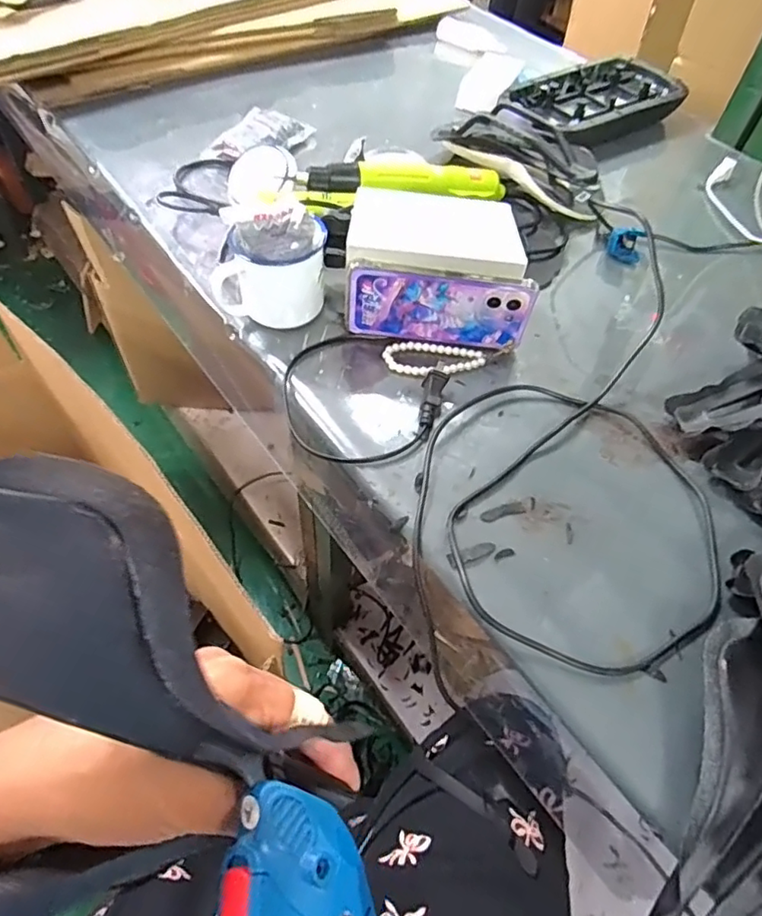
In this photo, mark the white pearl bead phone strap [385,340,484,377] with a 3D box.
[{"bbox_3d":[0.050,-0.093,0.541,0.094,0.009,0.044,9,56,2],"label":"white pearl bead phone strap"}]

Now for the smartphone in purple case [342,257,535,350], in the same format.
[{"bbox_3d":[0.053,-0.137,0.526,0.163,0.074,0.014,6,56,0],"label":"smartphone in purple case"}]

